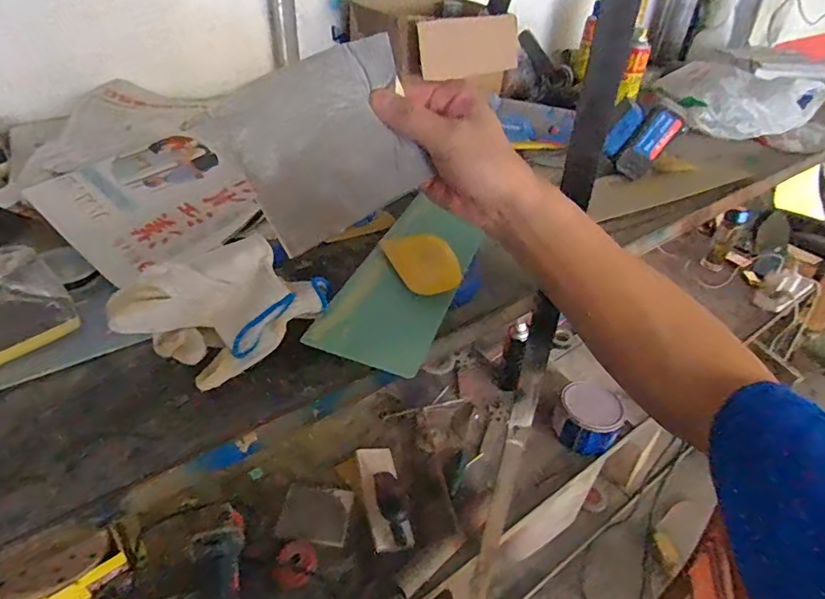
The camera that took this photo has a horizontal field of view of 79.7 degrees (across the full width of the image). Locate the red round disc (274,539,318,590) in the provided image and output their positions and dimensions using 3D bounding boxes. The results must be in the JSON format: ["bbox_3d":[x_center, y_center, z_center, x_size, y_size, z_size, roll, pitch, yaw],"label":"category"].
[{"bbox_3d":[-0.186,0.426,0.797,0.060,0.013,0.070,4,38,-3],"label":"red round disc"}]

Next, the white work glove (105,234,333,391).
[{"bbox_3d":[-0.157,0.006,0.417,0.152,0.074,0.082,-25,47,-33],"label":"white work glove"}]

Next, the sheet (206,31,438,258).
[{"bbox_3d":[-0.049,-0.096,0.305,0.114,0.096,0.005,-33,21,-19],"label":"sheet"}]

